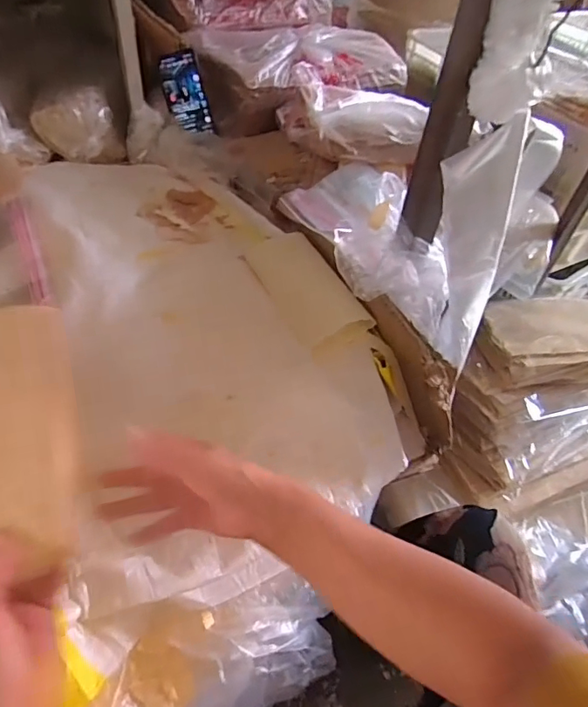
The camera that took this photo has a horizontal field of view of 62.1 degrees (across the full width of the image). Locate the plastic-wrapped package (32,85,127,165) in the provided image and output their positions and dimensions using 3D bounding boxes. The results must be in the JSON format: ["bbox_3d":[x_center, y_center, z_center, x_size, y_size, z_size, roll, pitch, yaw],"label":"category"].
[{"bbox_3d":[-0.393,-0.415,0.881,0.138,0.110,0.097,-21,55,-22],"label":"plastic-wrapped package"}]

